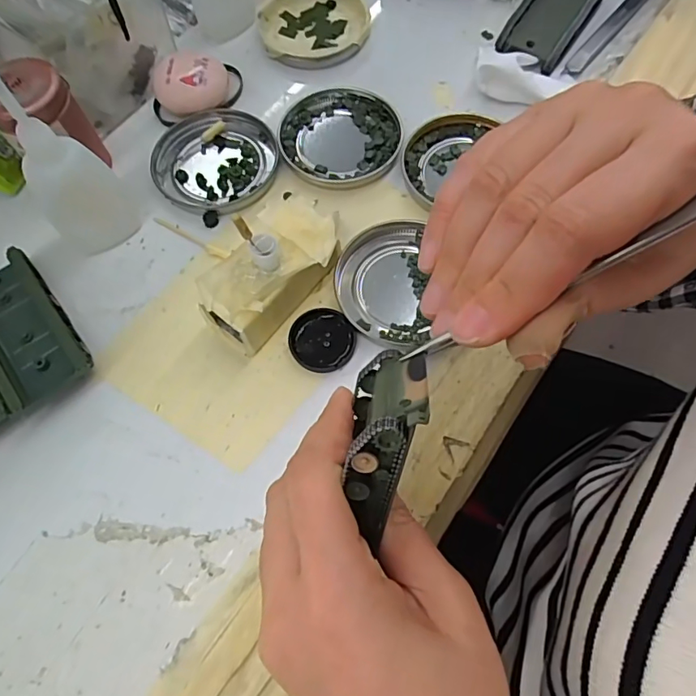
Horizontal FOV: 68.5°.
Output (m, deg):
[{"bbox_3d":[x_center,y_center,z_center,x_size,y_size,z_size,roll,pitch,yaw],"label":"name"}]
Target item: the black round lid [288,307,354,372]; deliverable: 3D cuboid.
[{"bbox_3d":[-0.014,-0.004,0.279,0.036,0.005,0.034,0,68,0],"label":"black round lid"}]

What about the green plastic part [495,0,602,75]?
[{"bbox_3d":[0.144,-0.233,0.361,0.044,0.020,0.084,30,71,12],"label":"green plastic part"}]

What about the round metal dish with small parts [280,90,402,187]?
[{"bbox_3d":[-0.005,-0.138,0.333,0.077,0.008,0.077,0,68,0],"label":"round metal dish with small parts"}]

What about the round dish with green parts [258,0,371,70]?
[{"bbox_3d":[-0.025,-0.237,0.376,0.078,0.012,0.078,0,68,0],"label":"round dish with green parts"}]

